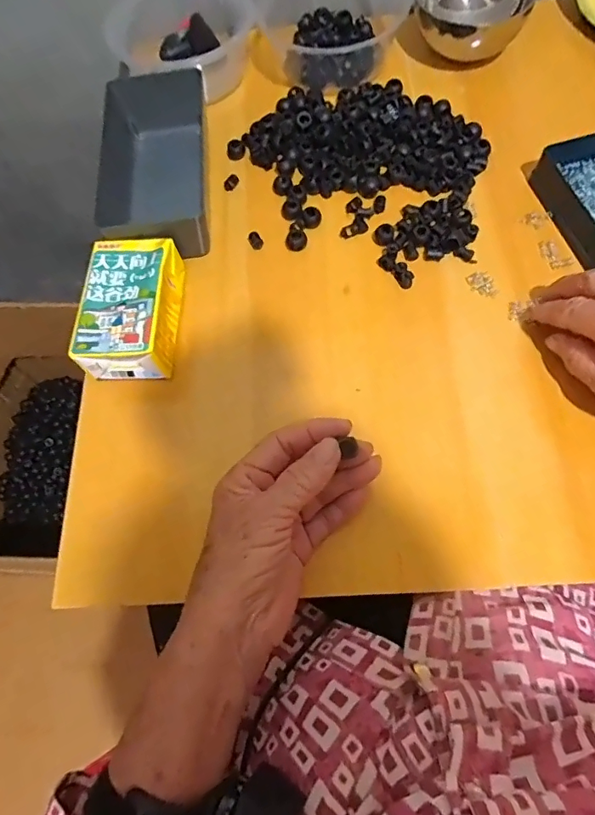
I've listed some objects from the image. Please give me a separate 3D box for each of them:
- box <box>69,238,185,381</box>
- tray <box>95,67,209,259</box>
[{"bbox_3d":[-0.129,-0.077,0.380,0.065,0.043,0.105,0,67,4],"label":"box"},{"bbox_3d":[-0.127,-0.216,0.436,0.085,0.046,0.184,-5,67,2],"label":"tray"}]

